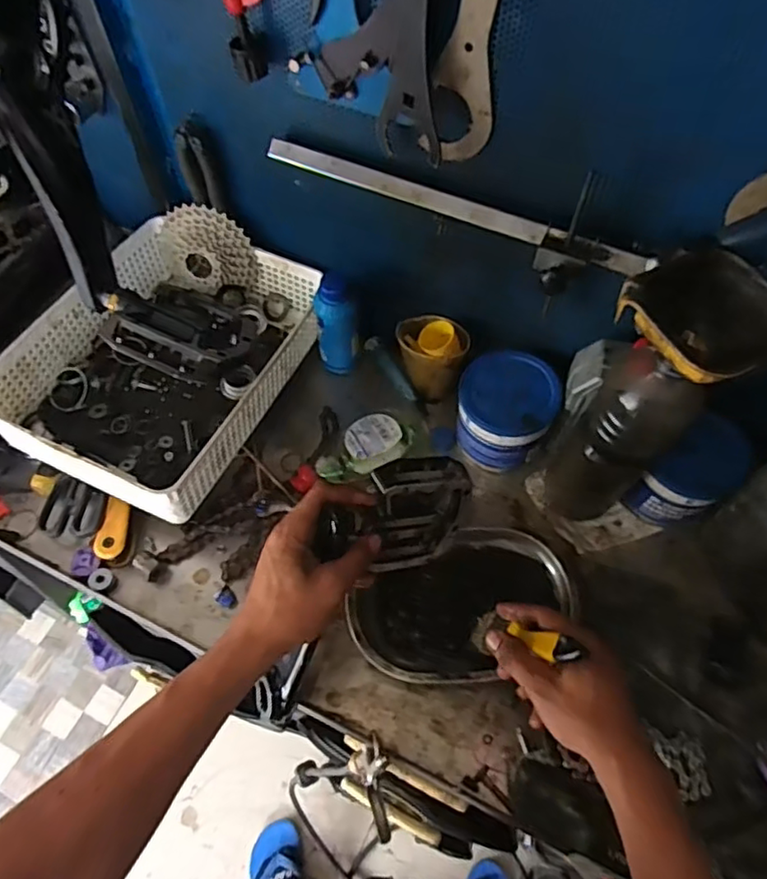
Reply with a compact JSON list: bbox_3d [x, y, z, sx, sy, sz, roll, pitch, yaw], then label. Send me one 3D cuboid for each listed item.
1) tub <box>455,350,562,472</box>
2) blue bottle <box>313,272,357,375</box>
[{"bbox_3d":[0.132,-0.030,0.684,0.099,0.094,0.105,-1,59,1],"label":"tub"},{"bbox_3d":[-0.054,-0.130,0.717,0.047,0.142,0.035,-3,59,0],"label":"blue bottle"}]

